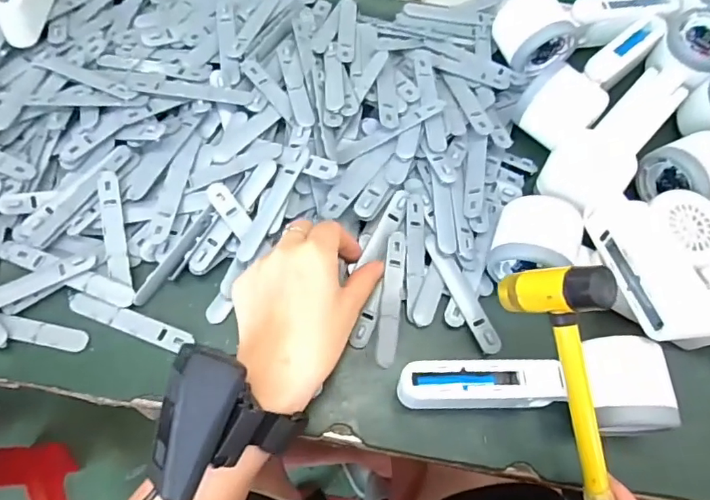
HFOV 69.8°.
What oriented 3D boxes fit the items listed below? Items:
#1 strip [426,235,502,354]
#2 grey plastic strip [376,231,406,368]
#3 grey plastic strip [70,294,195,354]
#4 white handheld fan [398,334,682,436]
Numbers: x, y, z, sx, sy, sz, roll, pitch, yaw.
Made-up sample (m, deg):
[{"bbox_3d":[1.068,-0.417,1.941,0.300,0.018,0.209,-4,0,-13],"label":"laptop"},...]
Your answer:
[{"bbox_3d":[0.077,0.030,0.365,0.016,0.007,0.093,-21,68,-13],"label":"strip"},{"bbox_3d":[0.026,0.034,0.361,0.014,0.009,0.096,6,65,0],"label":"grey plastic strip"},{"bbox_3d":[-0.156,0.049,0.352,0.090,0.005,0.015,20,66,6],"label":"grey plastic strip"},{"bbox_3d":[0.111,0.090,0.323,0.162,0.050,0.055,-2,65,-4],"label":"white handheld fan"}]

